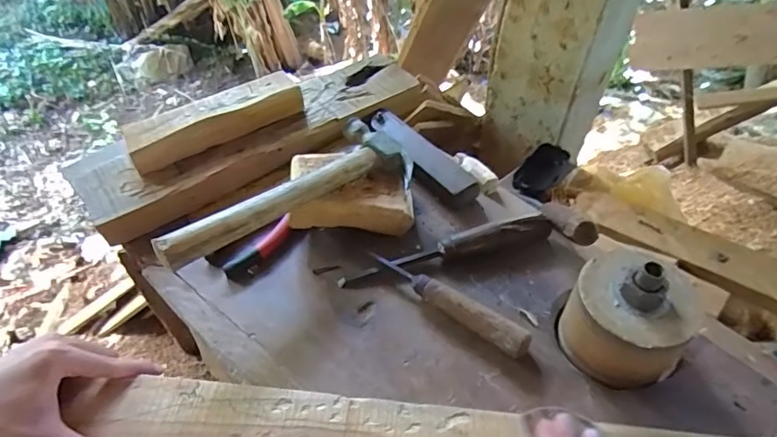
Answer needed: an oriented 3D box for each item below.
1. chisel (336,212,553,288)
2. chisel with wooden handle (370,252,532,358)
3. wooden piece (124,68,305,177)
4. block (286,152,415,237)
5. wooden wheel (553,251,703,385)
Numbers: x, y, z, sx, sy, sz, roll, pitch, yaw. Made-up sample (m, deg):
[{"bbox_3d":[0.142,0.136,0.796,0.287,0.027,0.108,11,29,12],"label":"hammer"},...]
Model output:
[{"bbox_3d":[0.062,0.032,0.548,0.234,0.029,0.027,-12,50,-10],"label":"chisel"},{"bbox_3d":[0.057,0.079,0.499,0.176,0.026,0.023,31,56,24],"label":"chisel with wooden handle"},{"bbox_3d":[-0.217,-0.127,0.638,0.218,0.042,0.056,-26,54,-20],"label":"wooden piece"},{"bbox_3d":[-0.044,-0.033,0.578,0.138,0.045,0.090,-1,49,-1],"label":"block"},{"bbox_3d":[0.219,0.085,0.454,0.100,0.106,0.099,0,49,0],"label":"wooden wheel"}]

